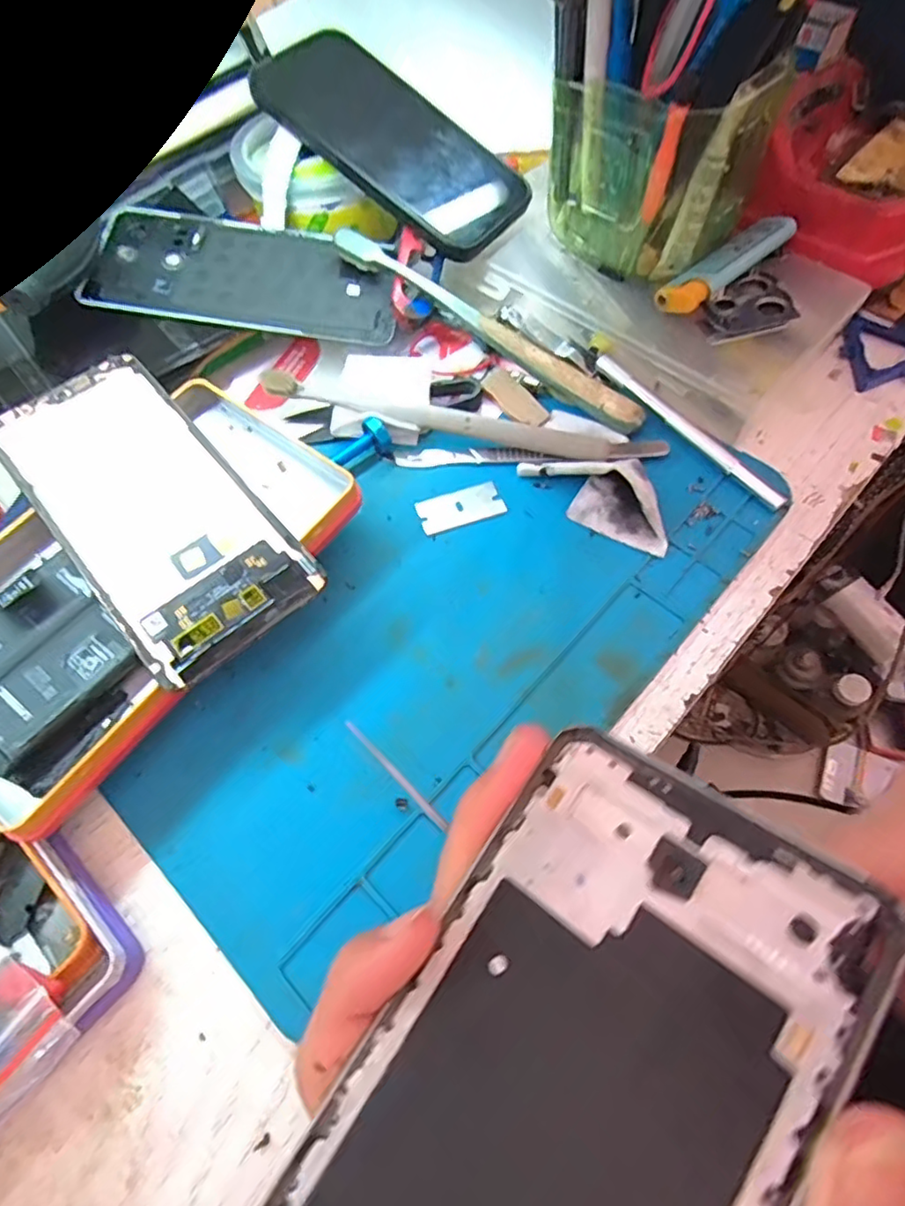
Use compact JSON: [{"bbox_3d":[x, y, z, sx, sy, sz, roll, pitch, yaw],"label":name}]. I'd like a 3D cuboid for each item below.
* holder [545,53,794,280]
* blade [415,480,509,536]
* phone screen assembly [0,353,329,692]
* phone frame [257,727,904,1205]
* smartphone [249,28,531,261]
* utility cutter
[{"bbox_3d":[0.094,-0.200,0.294,0.082,0.090,0.058,36,70,20],"label":"holder"},{"bbox_3d":[0.004,-0.045,0.283,0.039,0.004,0.020,-17,63,-6],"label":"blade"},{"bbox_3d":[-0.123,-0.041,0.248,0.070,0.004,0.151,-38,72,-18],"label":"phone screen assembly"},{"bbox_3d":[0.012,0.102,0.110,0.071,0.005,0.154,27,74,36],"label":"phone frame"},{"bbox_3d":[-0.032,-0.244,0.322,0.147,0.011,0.072,40,70,1],"label":"smartphone"},{"bbox_3d":[0.133,-0.163,0.296,0.075,0.016,0.021,-33,65,-14],"label":"utility cutter"}]

